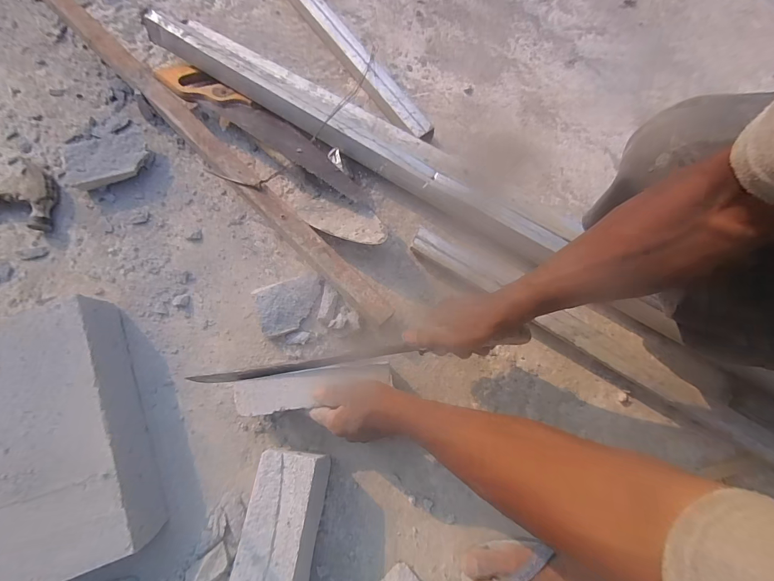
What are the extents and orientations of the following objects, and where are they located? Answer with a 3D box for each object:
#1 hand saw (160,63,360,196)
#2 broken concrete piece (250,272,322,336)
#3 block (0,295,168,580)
[{"bbox_3d":[-0.201,-0.262,0.577,0.409,0.051,0.066,32,79,7],"label":"hand saw"},{"bbox_3d":[-0.143,0.019,0.526,0.098,0.030,0.072,-23,78,-5],"label":"broken concrete piece"},{"bbox_3d":[-0.441,0.195,0.459,0.199,0.078,0.324,-22,78,-5],"label":"block"}]

